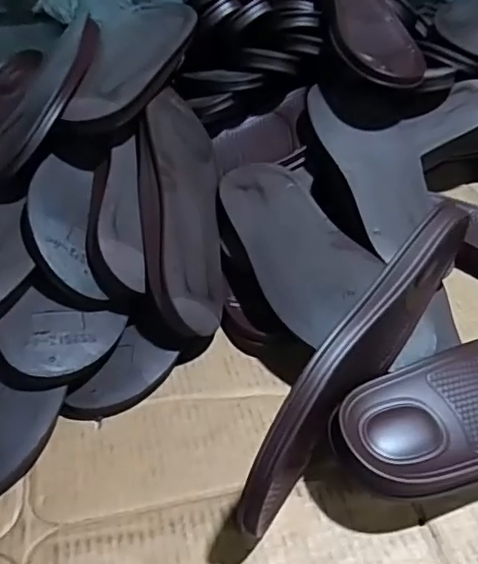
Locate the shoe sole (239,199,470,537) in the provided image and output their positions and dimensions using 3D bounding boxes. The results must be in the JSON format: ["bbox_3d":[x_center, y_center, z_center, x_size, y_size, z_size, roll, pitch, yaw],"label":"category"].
[{"bbox_3d":[0.077,0.050,0.364,0.022,0.113,0.244,27,47,30],"label":"shoe sole"}]

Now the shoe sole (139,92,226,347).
[{"bbox_3d":[-0.049,-0.065,0.498,0.025,0.087,0.241,-24,60,28],"label":"shoe sole"}]

